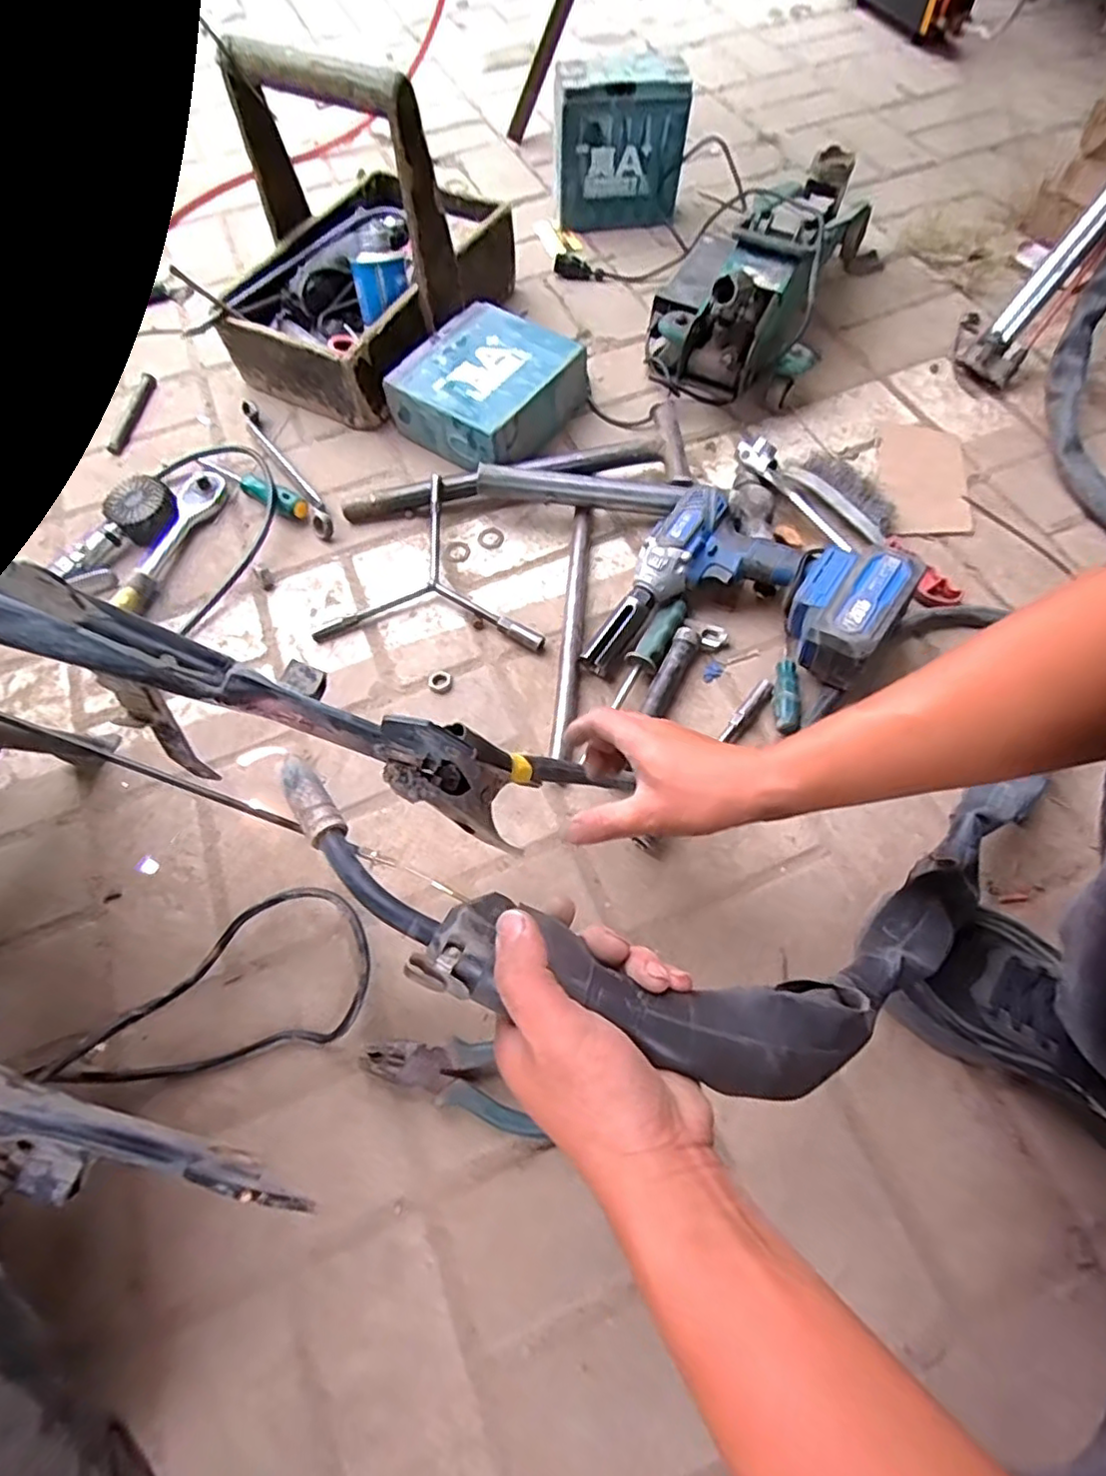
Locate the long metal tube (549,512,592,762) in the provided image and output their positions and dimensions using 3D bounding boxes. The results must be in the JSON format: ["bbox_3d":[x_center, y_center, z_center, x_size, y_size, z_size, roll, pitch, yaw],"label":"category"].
[{"bbox_3d":[0.019,-0.115,0.662,0.019,0.025,0.286,4,63,4],"label":"long metal tube"}]

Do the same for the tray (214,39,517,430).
[{"bbox_3d":[-0.231,-0.611,0.778,0.246,0.274,0.343,28,67,14],"label":"tray"}]

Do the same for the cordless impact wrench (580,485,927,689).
[{"bbox_3d":[0.175,-0.115,0.615,0.234,0.102,0.208,34,69,17],"label":"cordless impact wrench"}]

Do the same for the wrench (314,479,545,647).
[{"bbox_3d":[-0.118,-0.183,0.690,0.229,0.036,0.191,3,63,3],"label":"wrench"}]

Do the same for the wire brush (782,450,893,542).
[{"bbox_3d":[0.311,-0.262,0.715,0.129,0.036,0.051,41,71,19],"label":"wire brush"}]

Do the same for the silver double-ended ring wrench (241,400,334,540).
[{"bbox_3d":[-0.318,-0.324,0.780,0.027,0.024,0.263,-31,67,-13],"label":"silver double-ended ring wrench"}]

